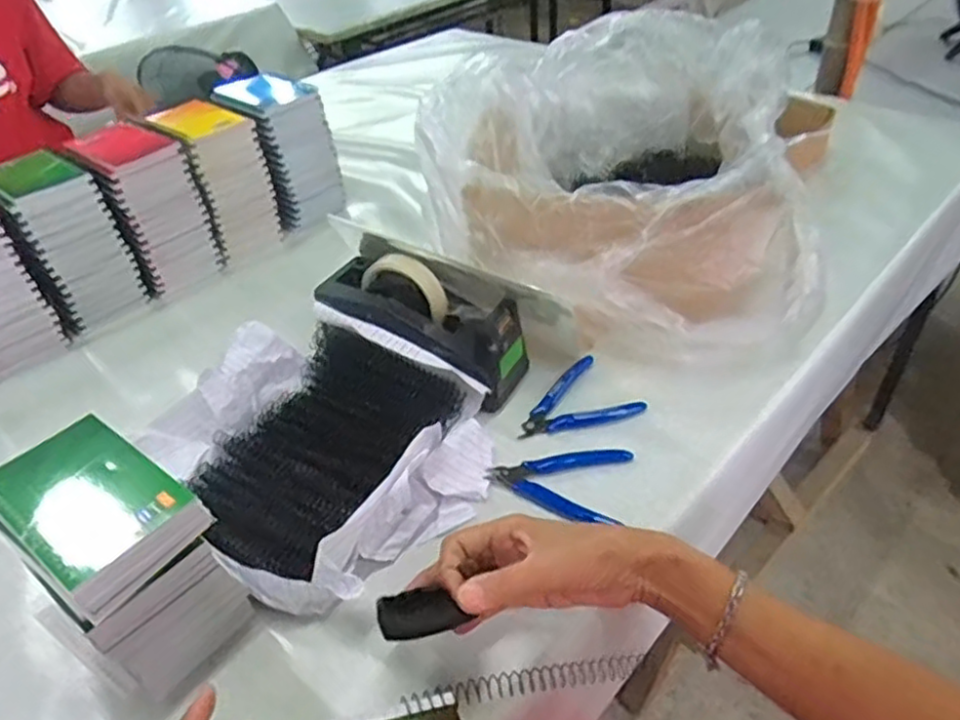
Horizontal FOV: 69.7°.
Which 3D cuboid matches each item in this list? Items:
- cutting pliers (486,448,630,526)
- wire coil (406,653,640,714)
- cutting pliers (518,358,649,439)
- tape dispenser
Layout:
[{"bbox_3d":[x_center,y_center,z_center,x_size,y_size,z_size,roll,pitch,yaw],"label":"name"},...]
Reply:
[{"bbox_3d":[0.067,0.103,0.608,0.118,0.011,0.078,8,42,15],"label":"cutting pliers"},{"bbox_3d":[0.029,0.187,0.401,0.146,0.014,0.011,-1,38,-18],"label":"wire coil"},{"bbox_3d":[0.090,0.047,0.687,0.115,0.018,0.095,-22,43,-19],"label":"cutting pliers"},{"bbox_3d":[-0.063,-0.040,0.708,0.207,0.128,0.094,17,45,24],"label":"tape dispenser"}]

